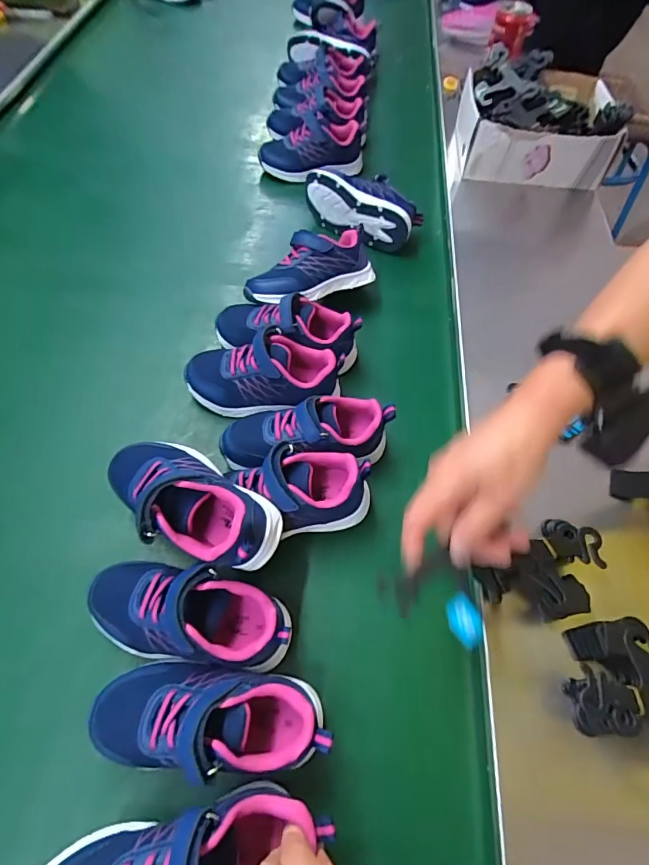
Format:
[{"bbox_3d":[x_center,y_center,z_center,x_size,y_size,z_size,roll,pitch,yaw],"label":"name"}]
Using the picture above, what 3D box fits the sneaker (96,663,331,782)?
[{"bbox_3d":[-0.082,0.206,0.330,0.170,0.064,0.068,5,58,-1],"label":"sneaker"}]

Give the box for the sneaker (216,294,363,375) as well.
[{"bbox_3d":[-0.044,-0.121,0.530,0.166,0.079,0.077,5,58,-1],"label":"sneaker"}]

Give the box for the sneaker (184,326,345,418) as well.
[{"bbox_3d":[-0.067,-0.061,0.495,0.166,0.071,0.078,-1,58,-4],"label":"sneaker"}]

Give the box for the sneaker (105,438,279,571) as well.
[{"bbox_3d":[-0.116,0.053,0.373,0.160,0.059,0.082,32,62,15],"label":"sneaker"}]

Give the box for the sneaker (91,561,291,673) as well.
[{"bbox_3d":[-0.110,0.148,0.366,0.169,0.070,0.068,10,58,3],"label":"sneaker"}]

